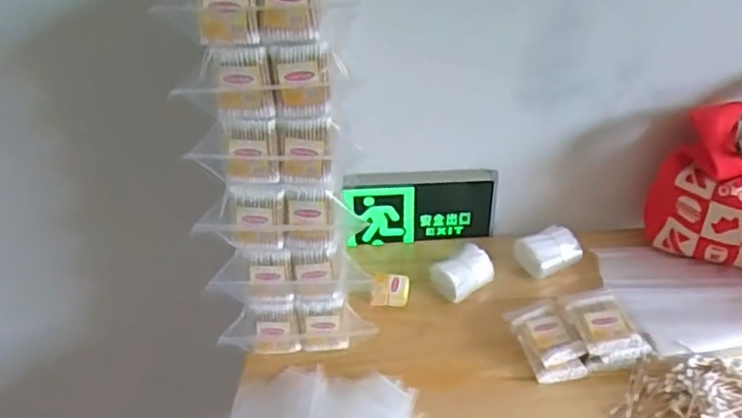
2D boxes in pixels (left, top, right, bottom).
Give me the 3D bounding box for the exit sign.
[{"bbox_3d":[0.072,-0.001,0.930,0.215,0.124,0.022,-4,33,-1],"label":"exit sign"}]

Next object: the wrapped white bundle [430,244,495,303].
[{"bbox_3d":[0.122,0.082,0.856,0.077,0.035,0.055,-22,37,-26],"label":"wrapped white bundle"}]

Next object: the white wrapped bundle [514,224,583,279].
[{"bbox_3d":[0.239,0.054,0.879,0.079,0.034,0.058,-18,36,-22],"label":"white wrapped bundle"}]

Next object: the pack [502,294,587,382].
[{"bbox_3d":[0.205,0.148,0.759,0.063,0.028,0.110,-10,33,-10],"label":"pack"}]

